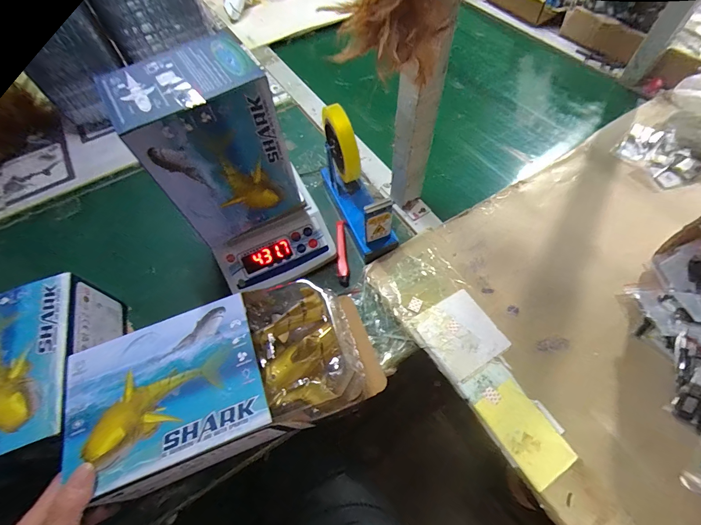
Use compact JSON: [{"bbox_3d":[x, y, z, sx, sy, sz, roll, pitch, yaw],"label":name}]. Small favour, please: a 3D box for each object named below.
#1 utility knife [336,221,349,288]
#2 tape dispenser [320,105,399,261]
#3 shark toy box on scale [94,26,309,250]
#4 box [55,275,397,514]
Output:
[{"bbox_3d":[-0.015,-0.018,0.537,0.017,0.014,0.126,-3,60,-1],"label":"utility knife"},{"bbox_3d":[0.011,-0.129,0.501,0.062,0.157,0.202,-22,62,-12],"label":"tape dispenser"},{"bbox_3d":[-0.170,-0.140,0.415,0.156,0.205,0.105,-33,64,-15],"label":"shark toy box on scale"},{"bbox_3d":[-0.132,0.134,0.388,0.329,0.101,0.161,-20,62,-10],"label":"box"}]

